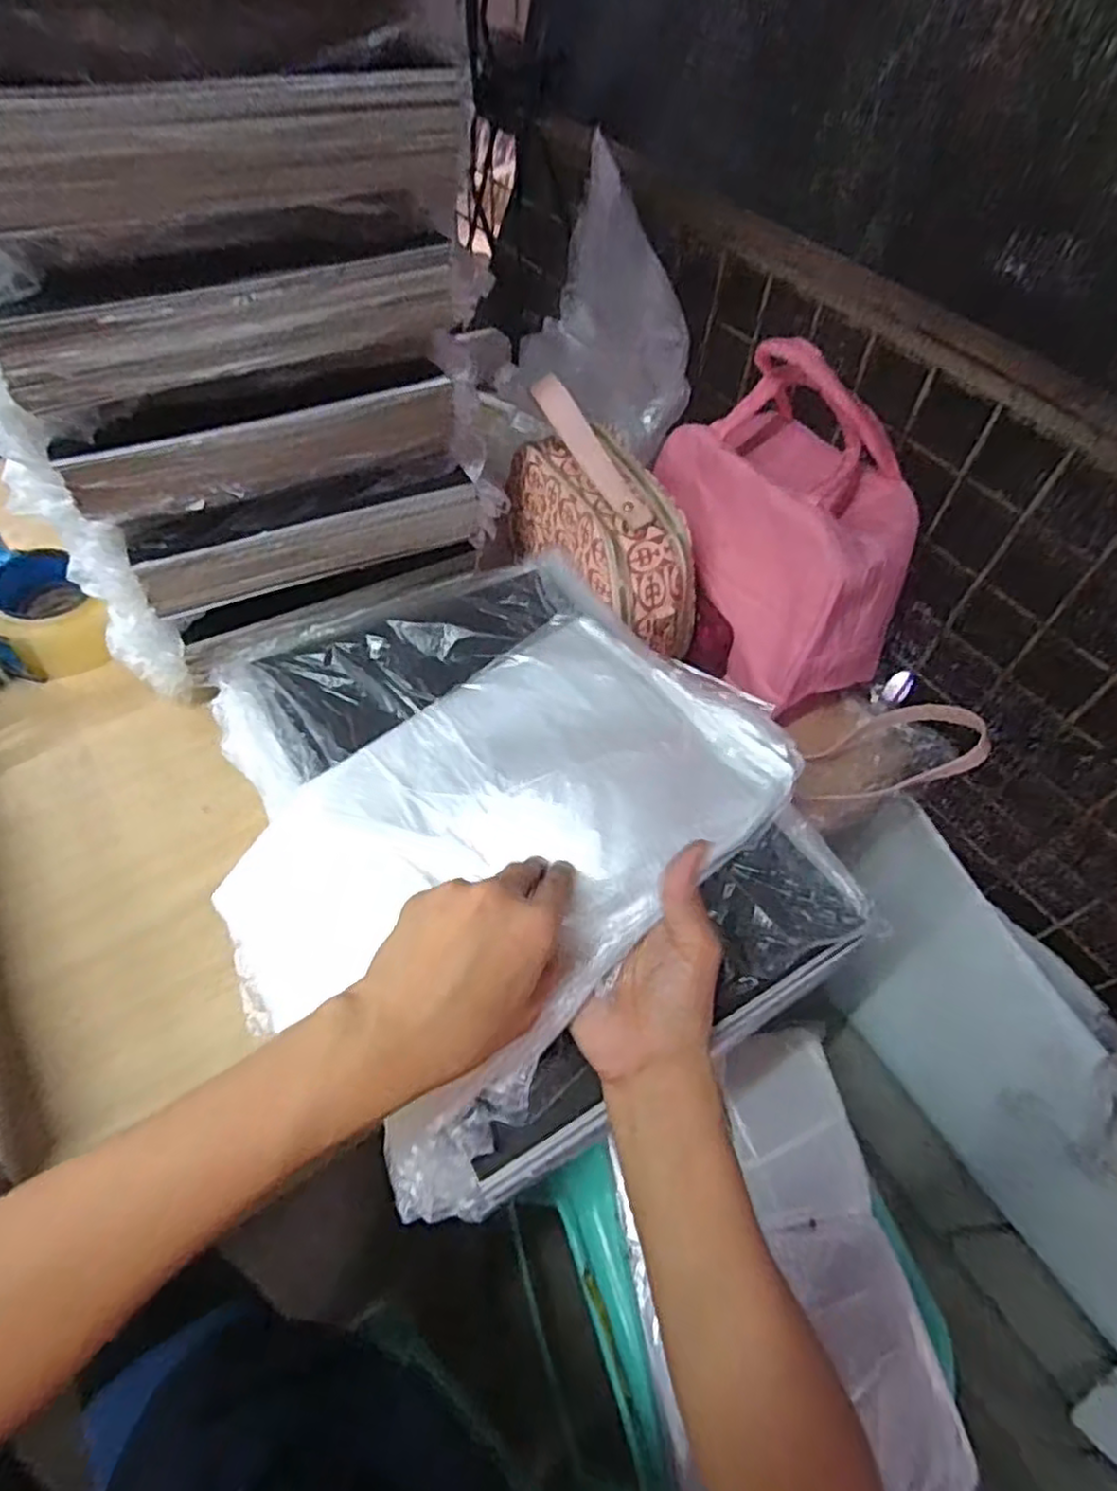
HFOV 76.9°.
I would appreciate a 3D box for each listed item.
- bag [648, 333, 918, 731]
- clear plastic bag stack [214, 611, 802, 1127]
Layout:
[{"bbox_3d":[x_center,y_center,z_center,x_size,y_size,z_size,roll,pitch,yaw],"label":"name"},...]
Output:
[{"bbox_3d":[0.177,-0.185,0.576,0.103,0.196,0.220,-26,59,-21],"label":"bag"},{"bbox_3d":[-0.033,0.046,0.433,0.227,0.034,0.328,34,62,32],"label":"clear plastic bag stack"}]

